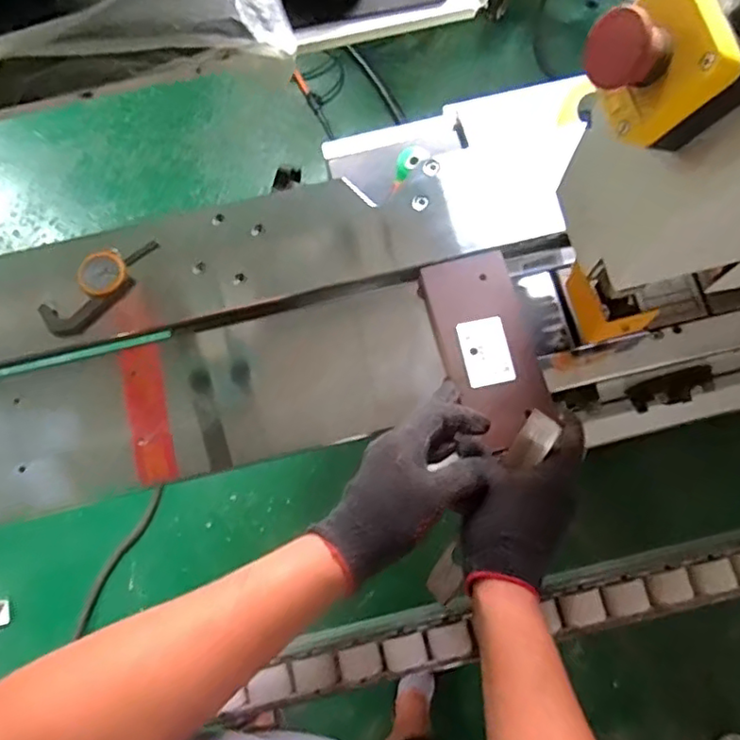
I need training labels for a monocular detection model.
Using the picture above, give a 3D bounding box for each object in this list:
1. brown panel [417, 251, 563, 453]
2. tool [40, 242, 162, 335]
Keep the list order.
[{"bbox_3d":[0.108,-0.020,0.562,0.081,0.014,0.175,-16,72,-3],"label":"brown panel"},{"bbox_3d":[-0.253,-0.081,0.585,0.043,0.022,0.122,41,80,11],"label":"tool"}]

